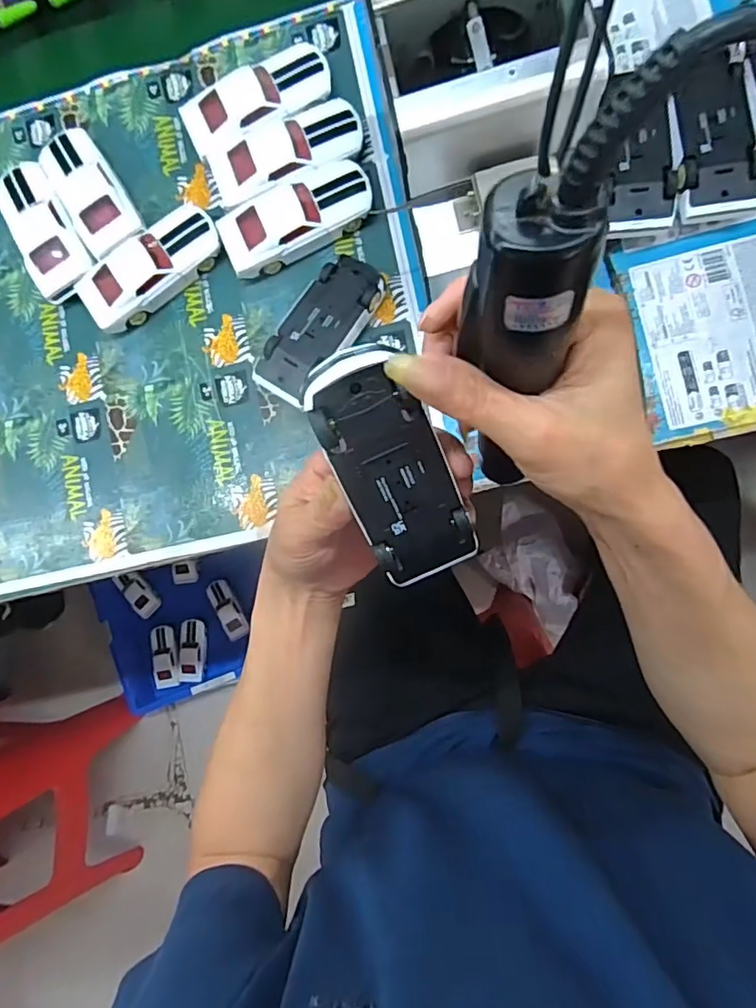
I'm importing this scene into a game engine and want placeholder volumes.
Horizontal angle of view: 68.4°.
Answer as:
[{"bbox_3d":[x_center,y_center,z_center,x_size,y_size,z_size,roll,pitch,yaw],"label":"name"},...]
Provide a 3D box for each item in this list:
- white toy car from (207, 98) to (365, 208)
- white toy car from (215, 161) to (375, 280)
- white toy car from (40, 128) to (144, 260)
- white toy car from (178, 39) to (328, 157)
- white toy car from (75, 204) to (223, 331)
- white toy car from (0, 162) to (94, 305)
[{"bbox_3d":[-0.075,-0.292,0.469,0.128,0.035,0.056,-23,83,6],"label":"white toy car"},{"bbox_3d":[-0.067,-0.238,0.464,0.127,0.033,0.052,-23,83,6],"label":"white toy car"},{"bbox_3d":[-0.256,-0.280,0.499,0.052,0.032,0.134,-34,82,5],"label":"white toy car"},{"bbox_3d":[-0.102,-0.343,0.477,0.131,0.036,0.061,-26,83,6],"label":"white toy car"},{"bbox_3d":[-0.195,-0.204,0.483,0.127,0.033,0.052,-37,82,4],"label":"white toy car"},{"bbox_3d":[-0.299,-0.247,0.502,0.055,0.034,0.132,-32,83,5],"label":"white toy car"}]

